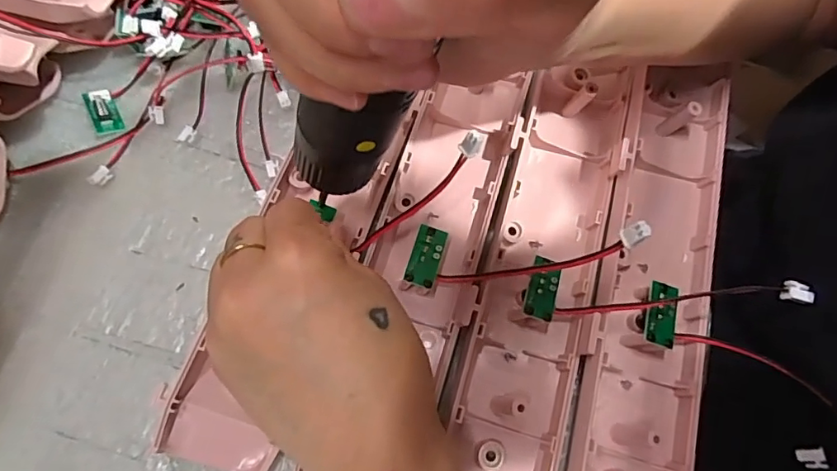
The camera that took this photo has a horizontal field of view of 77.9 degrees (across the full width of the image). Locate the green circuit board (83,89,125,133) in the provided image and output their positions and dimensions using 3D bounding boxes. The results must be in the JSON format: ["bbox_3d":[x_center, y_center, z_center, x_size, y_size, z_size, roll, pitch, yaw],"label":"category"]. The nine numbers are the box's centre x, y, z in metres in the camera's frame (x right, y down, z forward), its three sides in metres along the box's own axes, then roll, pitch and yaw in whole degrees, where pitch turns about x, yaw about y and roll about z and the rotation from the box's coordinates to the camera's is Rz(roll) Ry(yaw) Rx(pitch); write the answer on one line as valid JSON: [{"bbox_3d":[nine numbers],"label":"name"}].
[{"bbox_3d":[-0.173,-0.067,0.284,0.014,0.009,0.027,-24,72,-9],"label":"green circuit board"}]

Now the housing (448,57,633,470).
[{"bbox_3d":[0.061,0.016,0.253,0.050,0.022,0.238,16,70,5],"label":"housing"}]

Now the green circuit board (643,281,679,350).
[{"bbox_3d":[0.112,0.036,0.238,0.014,0.004,0.029,18,72,2],"label":"green circuit board"}]

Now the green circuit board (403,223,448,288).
[{"bbox_3d":[0.004,0.010,0.244,0.014,0.004,0.028,19,76,-4],"label":"green circuit board"}]

